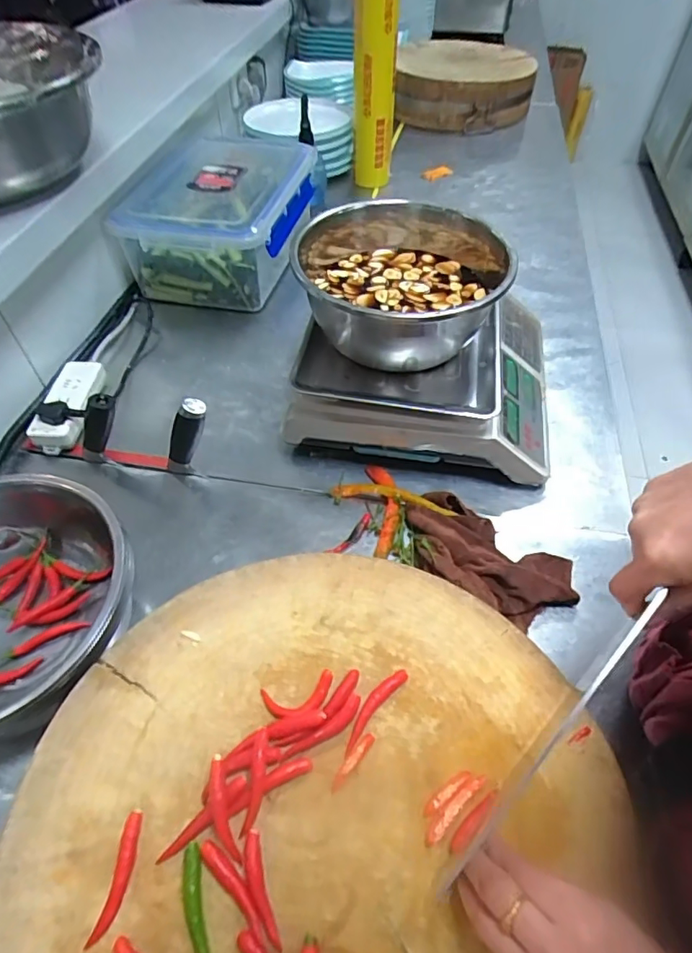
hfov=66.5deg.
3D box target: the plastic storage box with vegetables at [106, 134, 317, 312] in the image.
[{"bbox_3d":[-0.211,-0.463,0.947,0.264,0.142,0.362,7,53,6],"label":"plastic storage box with vegetables"}]

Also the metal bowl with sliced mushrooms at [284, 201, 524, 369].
[{"bbox_3d":[0.066,-0.246,0.645,0.243,0.102,0.297,5,53,4],"label":"metal bowl with sliced mushrooms"}]

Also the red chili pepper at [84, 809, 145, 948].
[{"bbox_3d":[-0.141,0.248,0.329,0.012,0.007,0.067,6,53,5],"label":"red chili pepper"}]

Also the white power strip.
[{"bbox_3d":[-0.381,-0.100,0.727,0.068,0.035,0.151,-4,53,-2],"label":"white power strip"}]

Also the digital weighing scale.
[{"bbox_3d":[0.116,-0.159,0.713,0.323,0.122,0.316,8,53,6],"label":"digital weighing scale"}]

